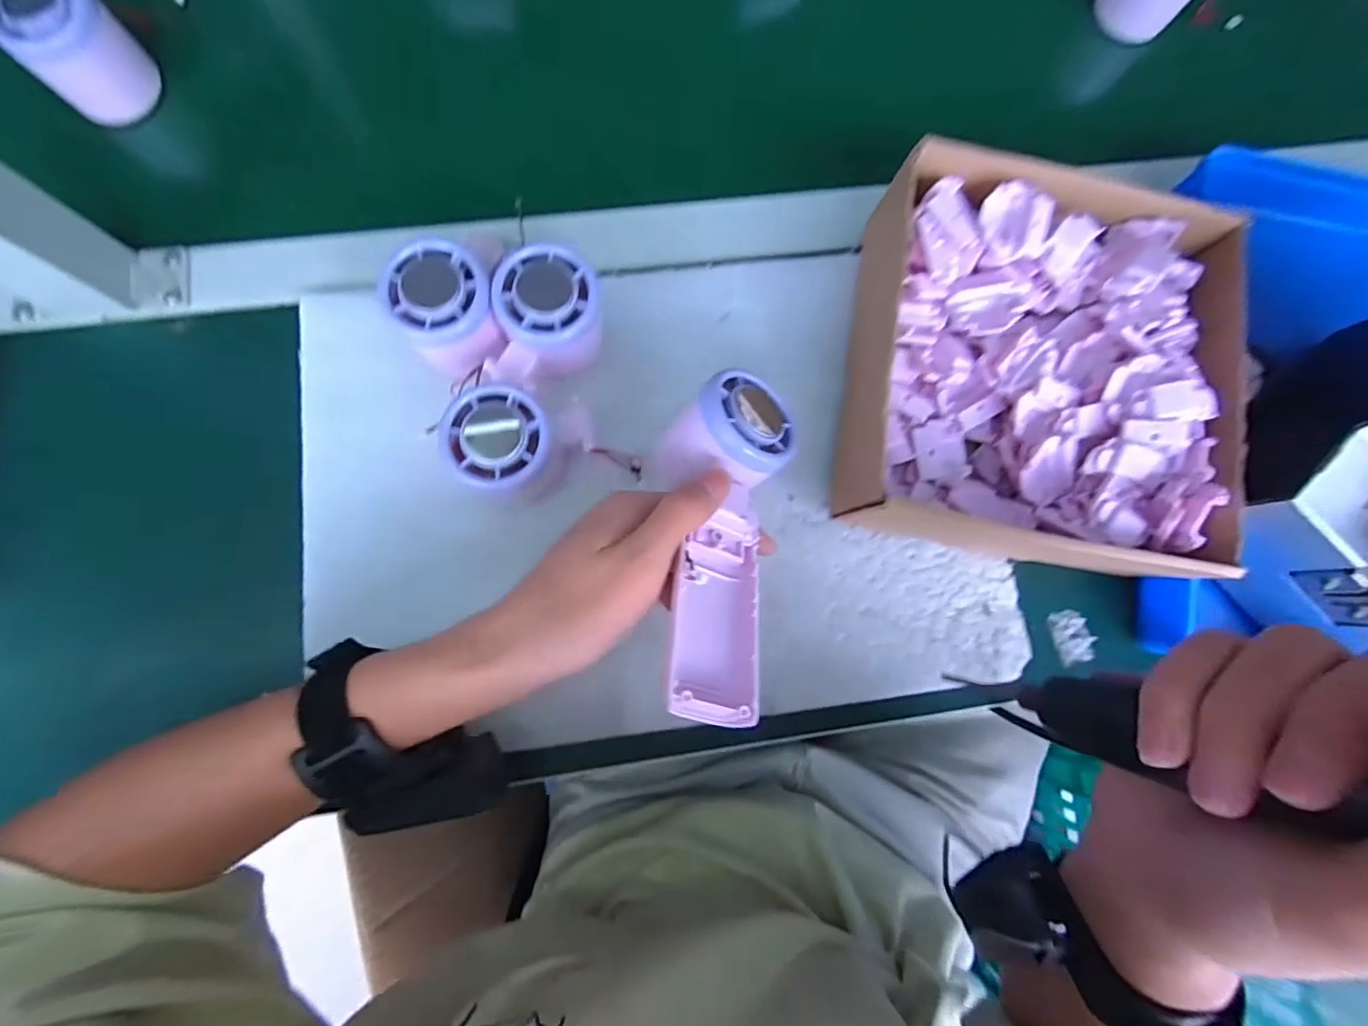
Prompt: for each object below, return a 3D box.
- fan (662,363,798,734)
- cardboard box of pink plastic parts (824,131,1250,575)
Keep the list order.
[{"bbox_3d":[0.017,0.010,0.270,0.058,0.042,0.163,7,68,-2],"label":"fan"},{"bbox_3d":[0.197,-0.082,0.333,0.200,0.068,0.207,9,82,-2],"label":"cardboard box of pink plastic parts"}]

